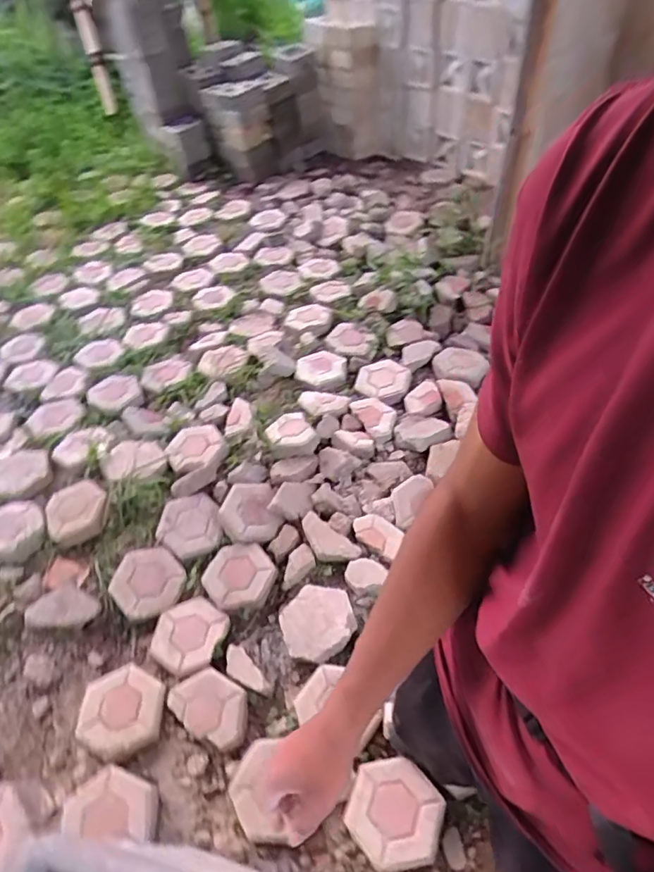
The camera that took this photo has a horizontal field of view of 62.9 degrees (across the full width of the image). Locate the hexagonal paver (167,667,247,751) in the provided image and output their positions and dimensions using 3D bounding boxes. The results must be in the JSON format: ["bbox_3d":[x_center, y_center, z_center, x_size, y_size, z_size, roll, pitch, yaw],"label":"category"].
[{"bbox_3d":[-0.299,0.684,1.366,0.221,0.037,0.150,19,53,22],"label":"hexagonal paver"}]

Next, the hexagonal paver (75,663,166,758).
[{"bbox_3d":[-0.521,0.695,1.360,0.216,0.046,0.201,19,53,21],"label":"hexagonal paver"}]

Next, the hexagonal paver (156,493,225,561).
[{"bbox_3d":[-0.435,0.283,1.689,0.192,0.057,0.197,-14,48,-6],"label":"hexagonal paver"}]

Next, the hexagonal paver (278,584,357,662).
[{"bbox_3d":[-0.025,0.523,1.502,0.200,0.053,0.192,3,49,9],"label":"hexagonal paver"}]

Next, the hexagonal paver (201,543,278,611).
[{"bbox_3d":[-0.264,0.411,1.590,0.218,0.037,0.190,-12,48,-5],"label":"hexagonal paver"}]

